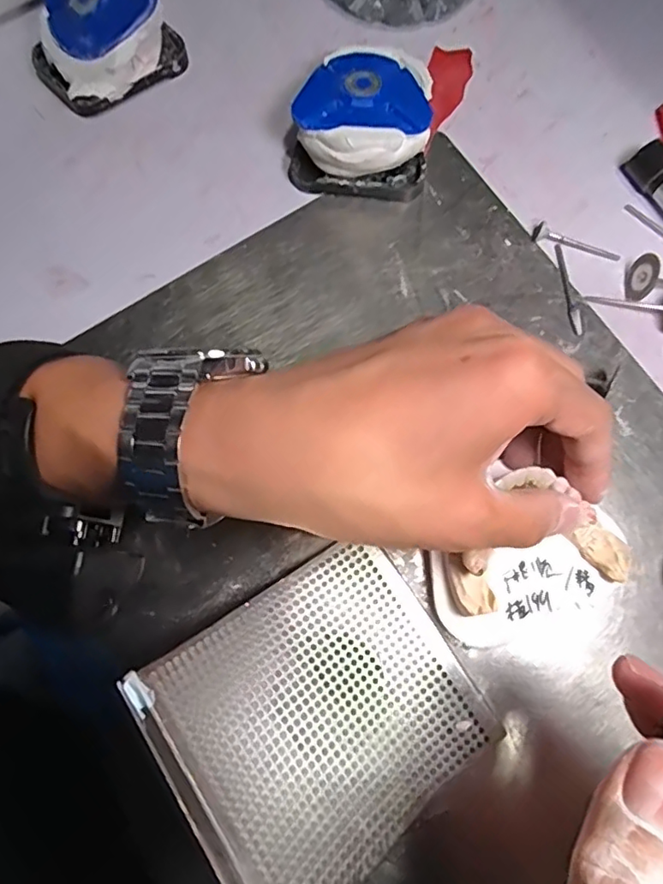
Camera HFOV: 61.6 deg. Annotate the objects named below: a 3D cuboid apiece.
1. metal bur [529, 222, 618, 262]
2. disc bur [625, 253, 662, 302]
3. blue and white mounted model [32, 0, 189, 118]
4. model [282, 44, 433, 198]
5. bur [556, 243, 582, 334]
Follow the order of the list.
[{"bbox_3d":[0.122,-0.100,0.275,0.043,0.006,0.010,17,77,4],"label":"metal bur"},{"bbox_3d":[0.167,-0.076,0.267,0.046,0.020,0.016,7,76,-13],"label":"disc bur"},{"bbox_3d":[-0.122,-0.213,0.283,0.068,0.049,0.063,-37,79,-8],"label":"blue and white mounted model"},{"bbox_3d":[0.014,-0.163,0.275,0.067,0.034,0.073,3,76,1],"label":"model"},{"bbox_3d":[0.115,-0.074,0.270,0.005,0.004,0.049,-5,76,-1],"label":"bur"}]

